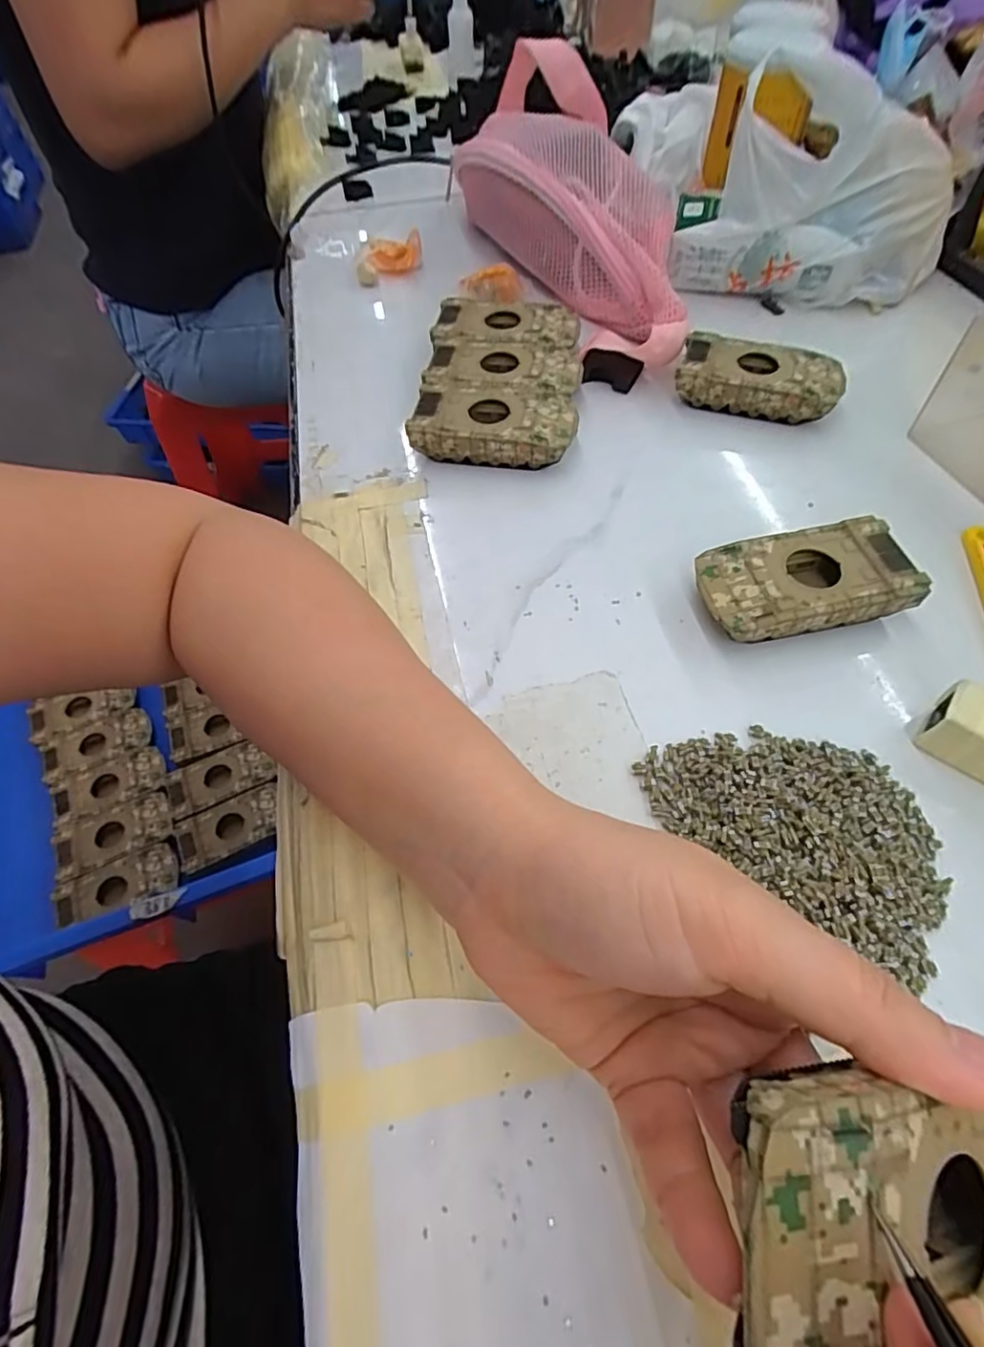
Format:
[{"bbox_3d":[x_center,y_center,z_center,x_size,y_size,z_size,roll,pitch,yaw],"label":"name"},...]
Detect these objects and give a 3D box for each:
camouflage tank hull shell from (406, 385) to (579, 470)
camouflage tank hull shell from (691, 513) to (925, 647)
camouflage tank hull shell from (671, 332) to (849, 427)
[{"bbox_3d":[0.002,-0.149,0.365,0.095,0.029,0.048,8,58,8],"label":"camouflage tank hull shell"},{"bbox_3d":[0.149,-0.042,0.290,0.096,0.025,0.050,-10,57,-2],"label":"camouflage tank hull shell"},{"bbox_3d":[0.167,-0.182,0.377,0.095,0.032,0.044,16,60,13],"label":"camouflage tank hull shell"}]

